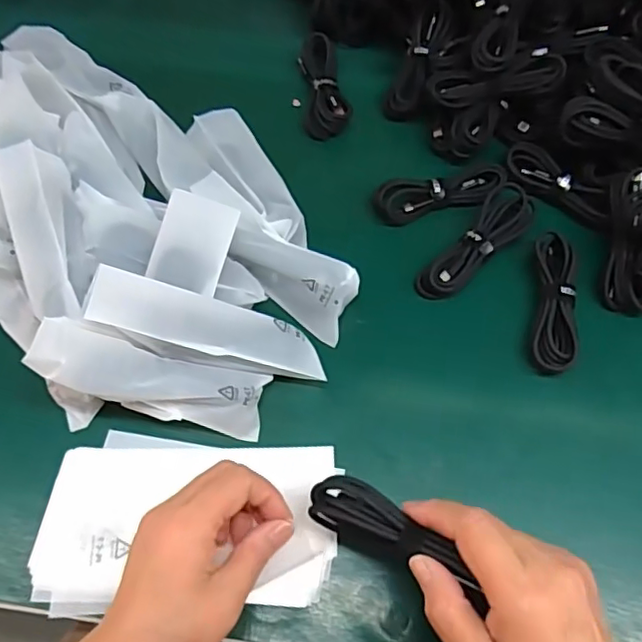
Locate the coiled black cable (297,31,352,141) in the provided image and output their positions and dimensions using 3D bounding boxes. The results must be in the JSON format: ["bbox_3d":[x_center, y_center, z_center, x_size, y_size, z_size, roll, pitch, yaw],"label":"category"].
[{"bbox_3d":[0.002,-0.213,0.531,0.038,0.026,0.102,-5,63,-3],"label":"coiled black cable"}]

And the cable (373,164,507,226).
[{"bbox_3d":[0.097,-0.105,0.478,0.110,0.021,0.031,-16,65,-9],"label":"cable"}]

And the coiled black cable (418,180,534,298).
[{"bbox_3d":[0.121,-0.061,0.454,0.036,0.020,0.115,39,69,17],"label":"coiled black cable"}]

